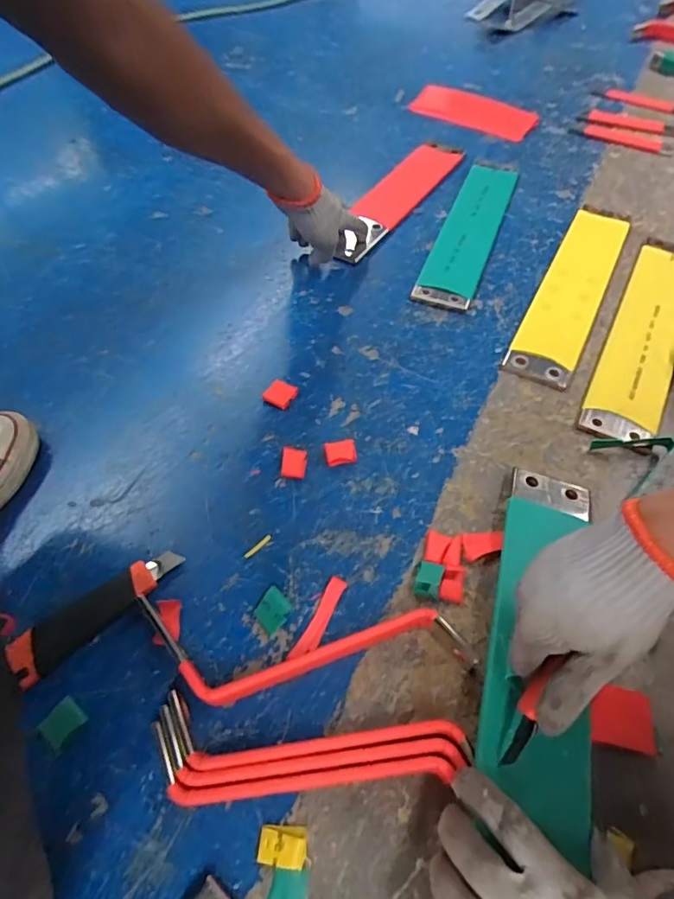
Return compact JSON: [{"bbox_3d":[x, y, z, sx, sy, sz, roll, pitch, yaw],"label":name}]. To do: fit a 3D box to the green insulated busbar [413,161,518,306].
[{"bbox_3d":[0.205,-0.342,0.773,0.078,0.016,0.371,18,57,12],"label":"green insulated busbar"}]

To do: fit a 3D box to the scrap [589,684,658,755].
[{"bbox_3d":[0.222,0.209,0.398,0.049,0.006,0.043,9,56,6],"label":"scrap"}]

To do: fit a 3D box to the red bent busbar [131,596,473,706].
[{"bbox_3d":[-0.027,0.168,0.417,0.277,0.028,0.075,2,55,1],"label":"red bent busbar"}]

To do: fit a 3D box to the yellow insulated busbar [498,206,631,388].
[{"bbox_3d":[0.327,-0.230,0.697,0.082,0.022,0.380,24,59,16],"label":"yellow insulated busbar"}]

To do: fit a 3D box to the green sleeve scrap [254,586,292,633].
[{"bbox_3d":[-0.056,0.139,0.442,0.026,0.013,0.030,33,62,21],"label":"green sleeve scrap"}]

